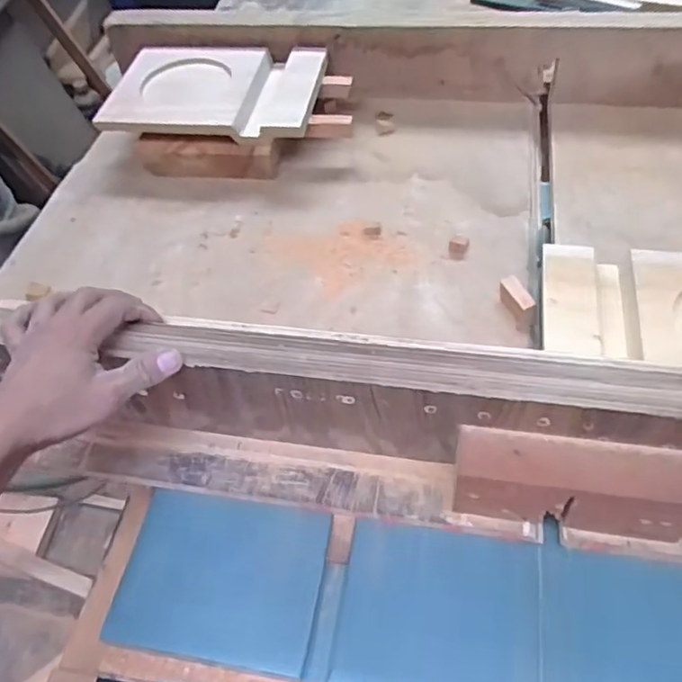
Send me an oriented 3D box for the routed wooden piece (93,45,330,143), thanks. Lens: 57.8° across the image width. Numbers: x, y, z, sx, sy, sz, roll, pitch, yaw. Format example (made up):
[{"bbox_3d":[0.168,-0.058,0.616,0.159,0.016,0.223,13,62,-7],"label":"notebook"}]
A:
[{"bbox_3d":[-0.153,-0.312,0.759,0.256,0.030,0.168,6,51,10],"label":"routed wooden piece"}]

